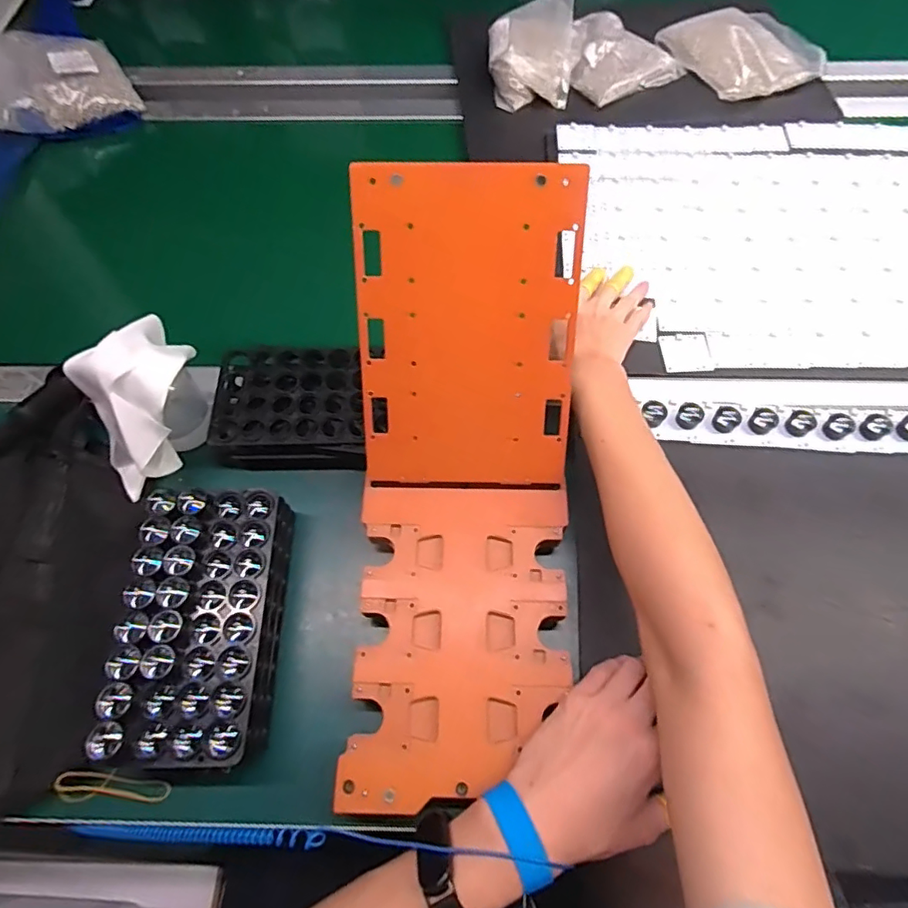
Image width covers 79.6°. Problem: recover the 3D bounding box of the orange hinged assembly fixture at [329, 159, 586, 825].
[{"bbox_3d":[0.005,0.021,0.405,0.156,0.104,0.420,2,92,4],"label":"orange hinged assembly fixture"}]

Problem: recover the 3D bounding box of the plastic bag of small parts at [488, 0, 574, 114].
[{"bbox_3d":[0.104,-0.544,0.733,0.115,0.045,0.170,2,65,4],"label":"plastic bag of small parts"}]

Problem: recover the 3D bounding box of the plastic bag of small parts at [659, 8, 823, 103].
[{"bbox_3d":[0.382,-0.546,0.728,0.155,0.022,0.177,-26,66,-9],"label":"plastic bag of small parts"}]

